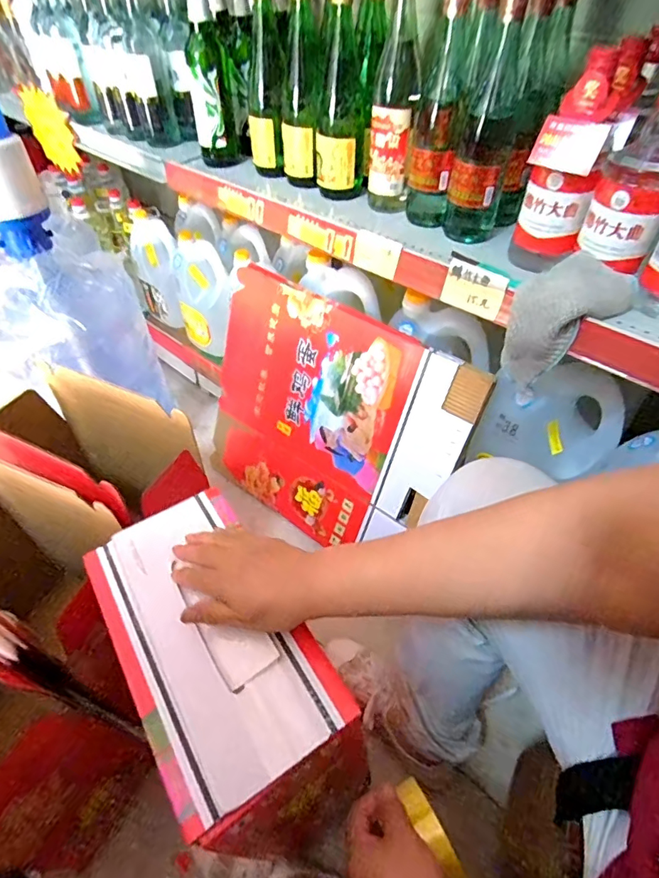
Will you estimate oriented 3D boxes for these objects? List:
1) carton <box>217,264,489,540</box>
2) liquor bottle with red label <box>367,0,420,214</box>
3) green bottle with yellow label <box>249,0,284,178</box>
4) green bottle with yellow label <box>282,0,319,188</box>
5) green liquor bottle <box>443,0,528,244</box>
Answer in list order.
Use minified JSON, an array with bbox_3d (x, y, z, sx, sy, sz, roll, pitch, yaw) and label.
[{"bbox_3d":[-0.021,-0.020,0.836,0.472,0.416,0.018,32,31,24],"label":"carton"},{"bbox_3d":[0.088,-0.450,0.644,0.057,0.256,0.067,9,49,9],"label":"liquor bottle with red label"},{"bbox_3d":[-0.100,-0.543,0.743,0.061,0.229,0.078,-8,48,-7],"label":"green bottle with yellow label"},{"bbox_3d":[-0.042,-0.504,0.704,0.064,0.232,0.064,-1,48,0],"label":"green bottle with yellow label"},{"bbox_3d":[0.196,-0.379,0.584,0.072,0.250,0.071,10,49,10],"label":"green liquor bottle"}]

